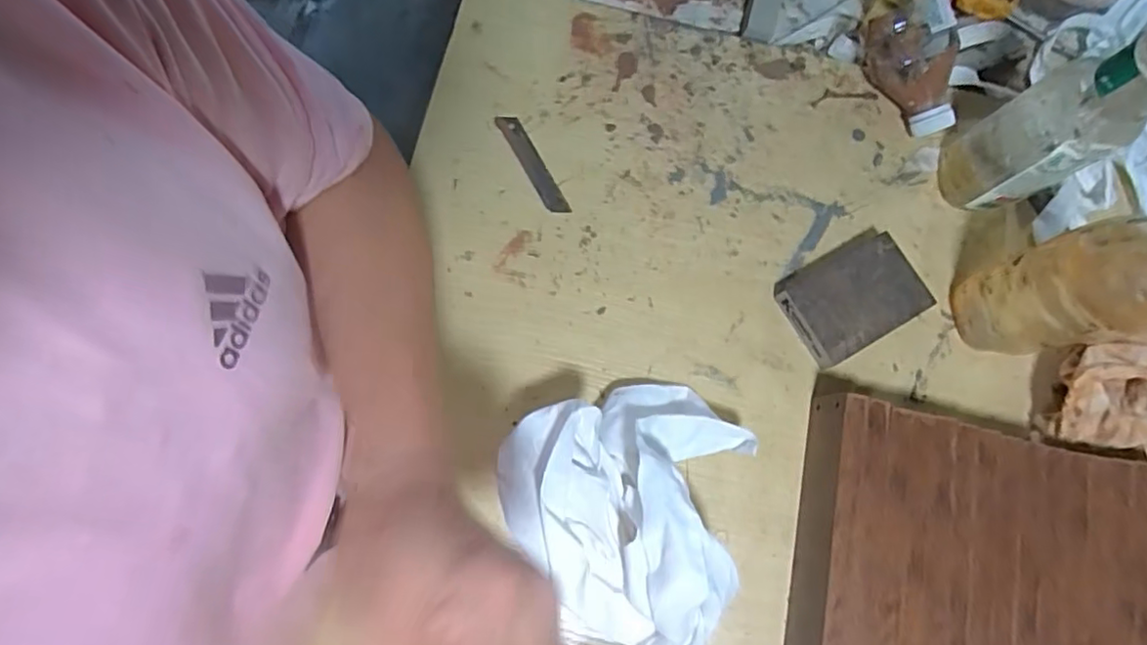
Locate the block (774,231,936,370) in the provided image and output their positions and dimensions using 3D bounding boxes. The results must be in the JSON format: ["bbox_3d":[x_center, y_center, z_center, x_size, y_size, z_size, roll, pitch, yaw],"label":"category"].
[{"bbox_3d":[0.219,-0.020,0.495,0.098,0.028,0.075,-30,80,-6],"label":"block"}]

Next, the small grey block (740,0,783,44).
[{"bbox_3d":[0.169,-0.281,0.551,0.029,0.012,0.081,16,79,3],"label":"small grey block"}]

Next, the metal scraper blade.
[{"bbox_3d":[-0.034,-0.134,0.527,0.019,0.004,0.100,-29,80,-6],"label":"metal scraper blade"}]

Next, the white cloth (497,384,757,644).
[{"bbox_3d":[0.028,0.123,0.417,0.153,0.120,0.175,13,79,2],"label":"white cloth"}]

